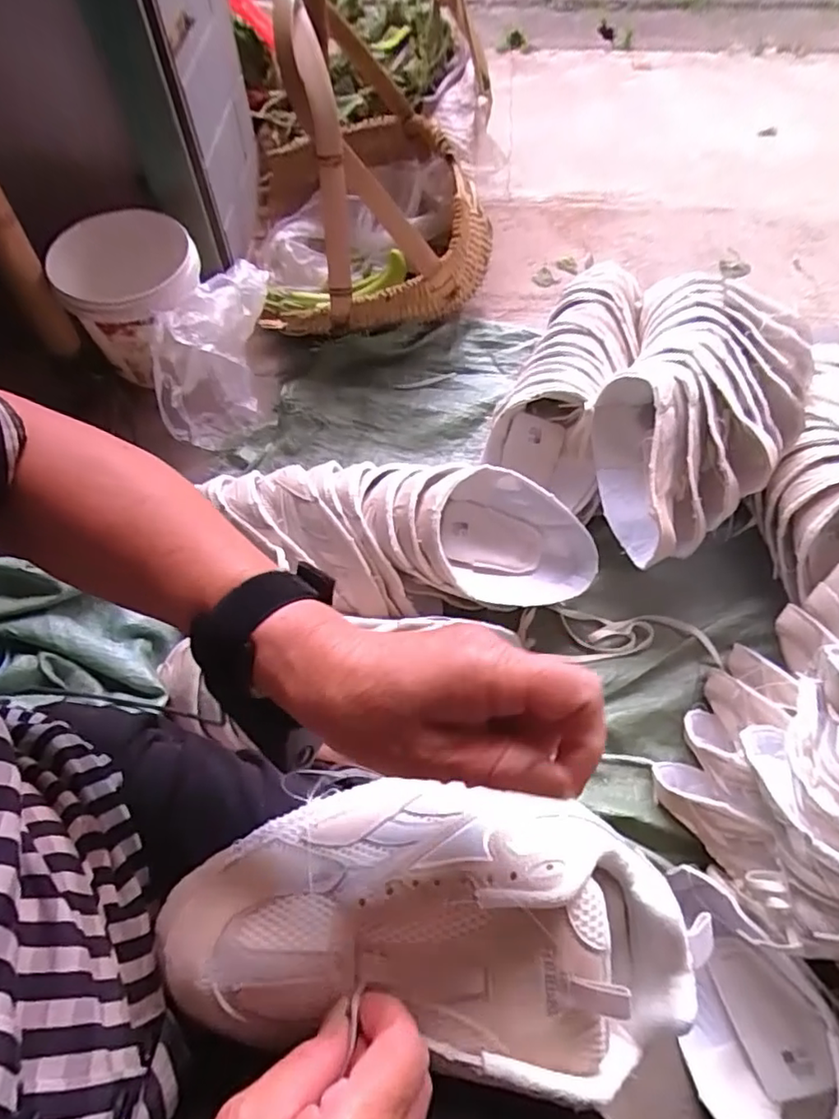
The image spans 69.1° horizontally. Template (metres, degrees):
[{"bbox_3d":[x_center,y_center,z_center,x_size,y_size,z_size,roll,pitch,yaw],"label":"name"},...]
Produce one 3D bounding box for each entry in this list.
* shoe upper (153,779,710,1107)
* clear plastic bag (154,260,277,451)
[{"bbox_3d":[0.002,0.170,0.290,0.243,0.067,0.114,1,62,7],"label":"shoe upper"},{"bbox_3d":[-0.308,-0.314,0.926,0.156,0.166,0.245,-4,62,-2],"label":"clear plastic bag"}]

